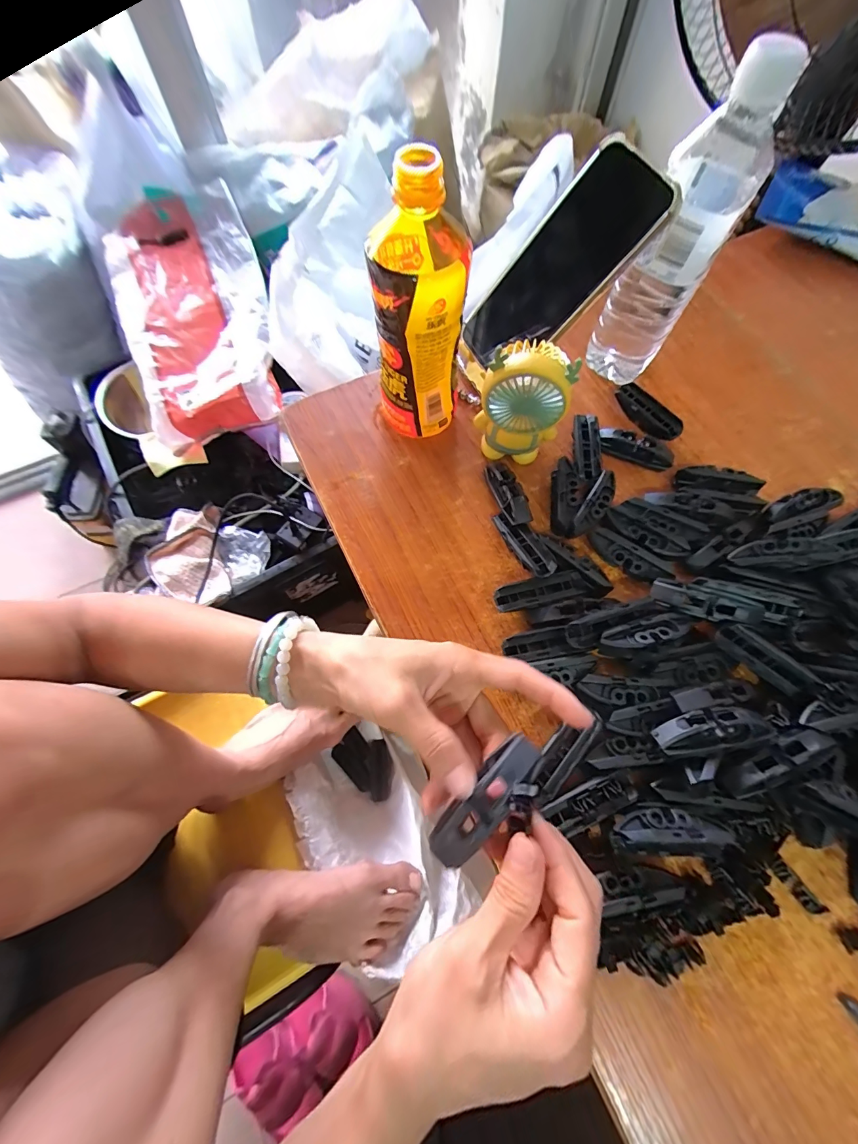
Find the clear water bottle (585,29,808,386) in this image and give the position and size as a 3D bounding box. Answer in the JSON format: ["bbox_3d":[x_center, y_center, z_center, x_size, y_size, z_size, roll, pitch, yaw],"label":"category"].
[{"bbox_3d":[0.192,-0.251,0.330,0.065,0.209,0.056,28,71,10],"label":"clear water bottle"}]

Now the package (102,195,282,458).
[{"bbox_3d":[-0.426,-0.433,0.706,0.204,0.128,0.460,-23,70,-9],"label":"package"}]

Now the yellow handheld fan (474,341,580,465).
[{"bbox_3d":[0.075,-0.134,0.337,0.064,0.110,0.035,9,68,3],"label":"yellow handheld fan"}]

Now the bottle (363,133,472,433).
[{"bbox_3d":[-0.008,-0.196,0.318,0.064,0.189,0.076,-1,68,-1],"label":"bottle"}]

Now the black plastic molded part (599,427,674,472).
[{"bbox_3d":[0.193,-0.115,0.378,0.069,0.019,0.024,17,69,6],"label":"black plastic molded part"}]

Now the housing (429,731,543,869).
[{"bbox_3d":[0.026,0.109,0.190,0.022,0.011,0.070,37,92,13],"label":"housing"}]

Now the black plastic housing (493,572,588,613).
[{"bbox_3d":[0.089,0.018,0.325,0.073,0.019,0.021,-12,69,-5],"label":"black plastic housing"}]

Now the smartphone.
[{"bbox_3d":[0.101,-0.242,0.328,0.014,0.166,0.084,-2,58,-49],"label":"smartphone"}]

